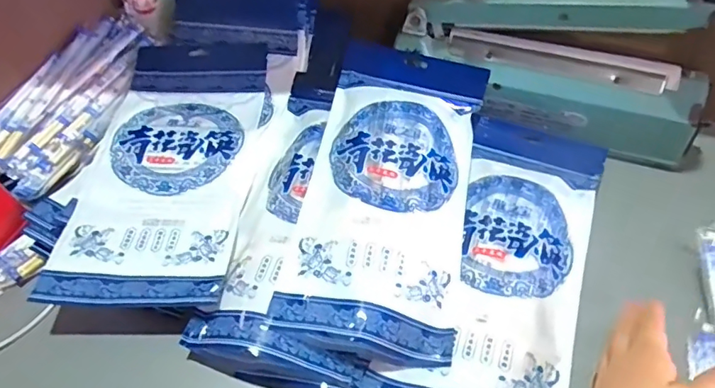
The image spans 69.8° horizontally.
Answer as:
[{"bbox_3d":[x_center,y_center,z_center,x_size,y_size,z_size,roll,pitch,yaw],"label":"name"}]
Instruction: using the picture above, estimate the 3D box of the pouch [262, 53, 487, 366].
[{"bbox_3d":[0.032,-0.015,0.460,0.140,0.029,0.311,10,54,9],"label":"pouch"}]

